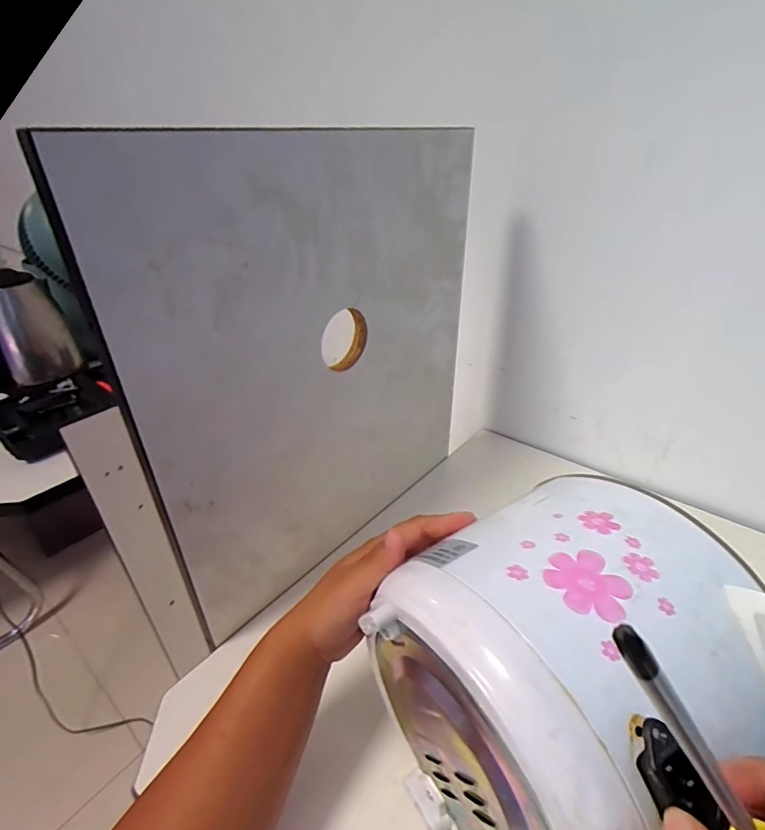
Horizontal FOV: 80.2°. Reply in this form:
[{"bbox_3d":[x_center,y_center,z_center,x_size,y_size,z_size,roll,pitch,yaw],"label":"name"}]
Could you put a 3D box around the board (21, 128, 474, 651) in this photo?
[{"bbox_3d":[-0.035,-0.033,0.437,0.024,0.404,0.382,25,40,34],"label":"board"}]

